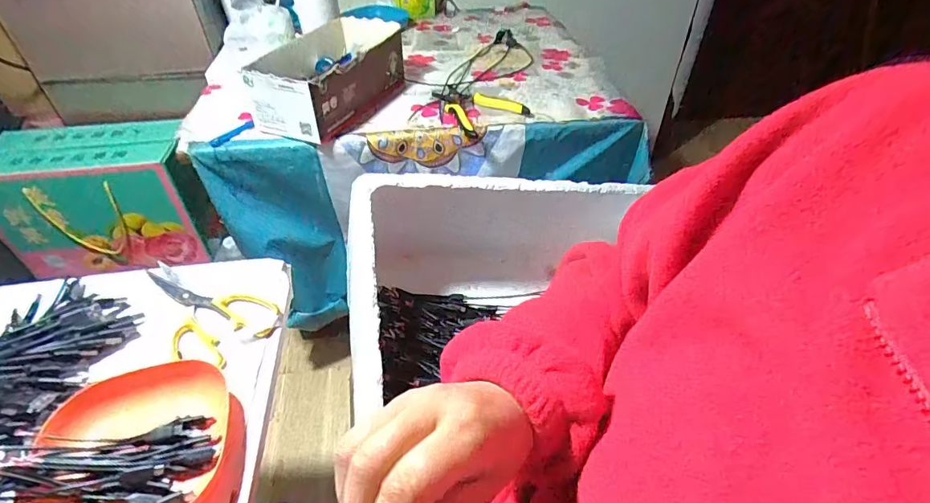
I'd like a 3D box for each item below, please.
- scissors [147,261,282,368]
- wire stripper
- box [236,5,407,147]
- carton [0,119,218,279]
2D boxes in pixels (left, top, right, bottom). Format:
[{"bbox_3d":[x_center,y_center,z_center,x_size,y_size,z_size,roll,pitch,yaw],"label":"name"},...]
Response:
[{"bbox_3d":[-0.274,0.065,0.477,0.170,0.008,0.084,16,45,15],"label":"scissors"},{"bbox_3d":[0.026,-0.246,0.789,0.125,0.031,0.134,-20,47,-21],"label":"wire stripper"},{"bbox_3d":[-0.222,-0.282,0.752,0.165,0.092,0.252,22,47,21],"label":"box"},{"bbox_3d":[-0.671,-0.101,0.895,0.333,0.232,0.149,-6,43,-7],"label":"carton"}]

